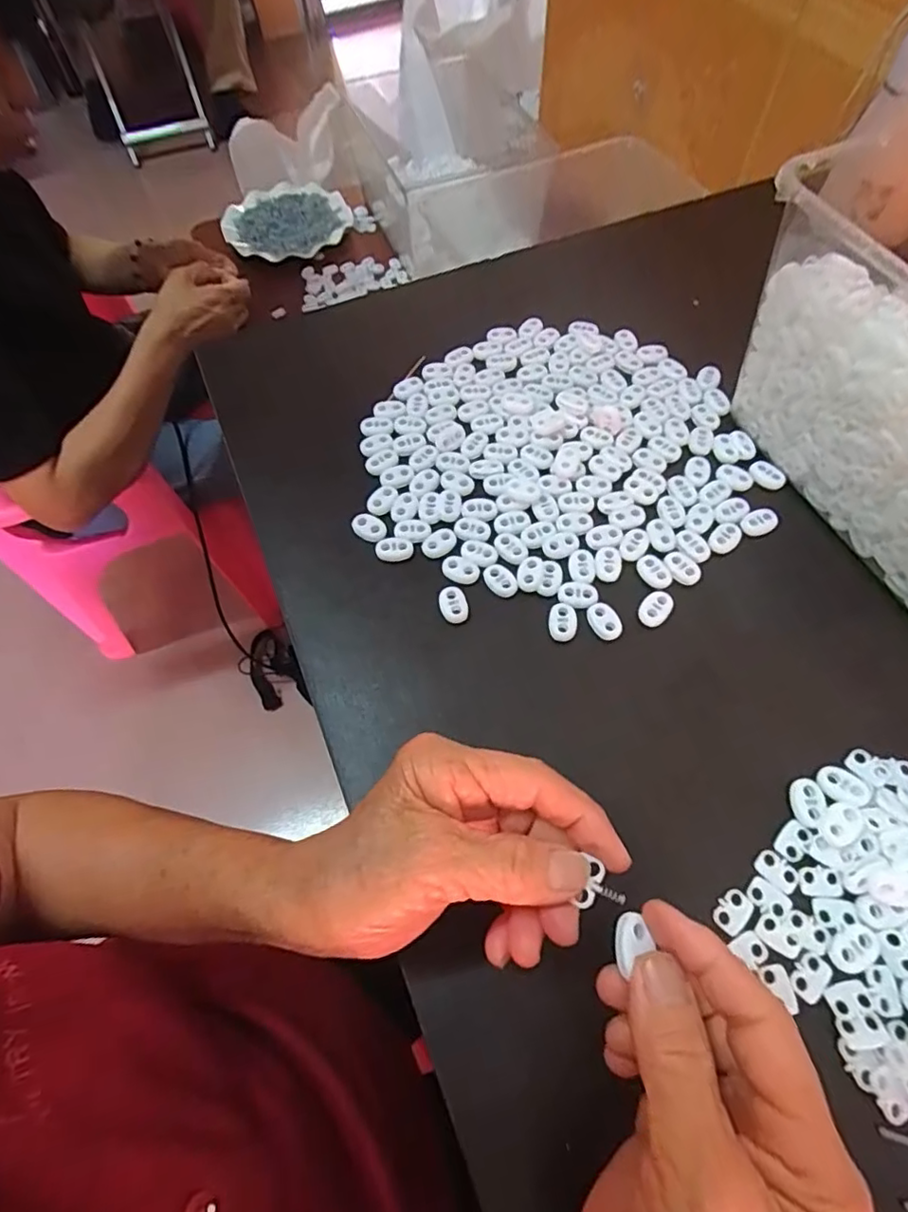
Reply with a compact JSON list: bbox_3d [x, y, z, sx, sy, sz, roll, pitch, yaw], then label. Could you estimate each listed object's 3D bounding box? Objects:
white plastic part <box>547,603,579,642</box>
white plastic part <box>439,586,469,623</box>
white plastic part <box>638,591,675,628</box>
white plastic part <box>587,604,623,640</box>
[{"bbox_3d":[0.061,0.009,0.331,0.016,0.004,0.022,0,63,2],"label":"white plastic part"},{"bbox_3d":[0.000,0.000,0.339,0.016,0.006,0.021,-17,64,-7],"label":"white plastic part"},{"bbox_3d":[0.115,0.002,0.333,0.016,0.004,0.023,41,71,20],"label":"white plastic part"},{"bbox_3d":[0.084,0.008,0.330,0.016,0.004,0.022,-24,65,-10],"label":"white plastic part"}]

